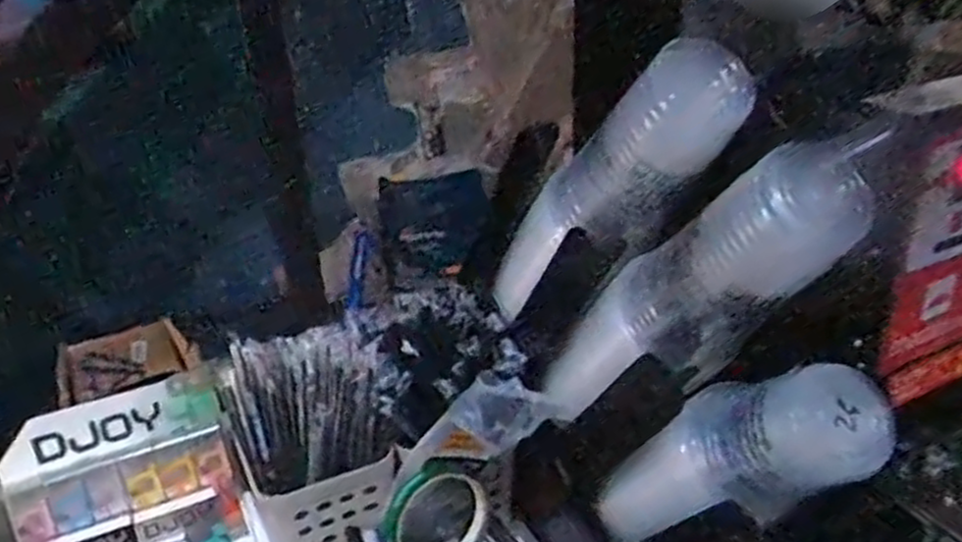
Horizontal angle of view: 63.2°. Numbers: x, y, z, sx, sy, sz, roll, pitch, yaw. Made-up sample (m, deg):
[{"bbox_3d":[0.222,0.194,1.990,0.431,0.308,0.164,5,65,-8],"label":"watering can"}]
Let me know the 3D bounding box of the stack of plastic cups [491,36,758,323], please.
[{"bbox_3d":[0.078,-0.047,0.556,0.068,0.278,0.075,-29,79,-41],"label":"stack of plastic cups"}]

